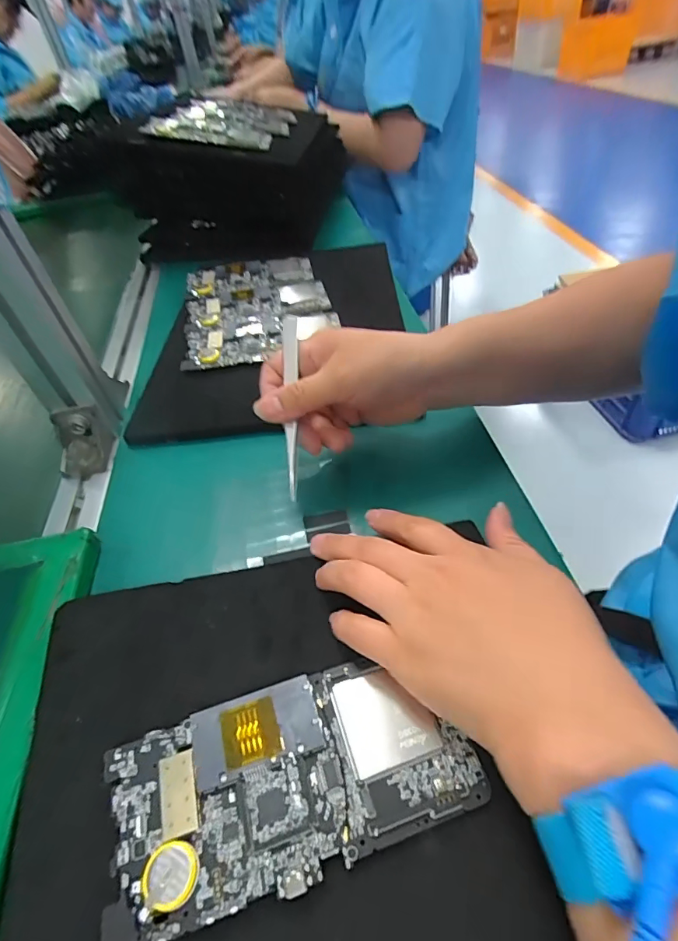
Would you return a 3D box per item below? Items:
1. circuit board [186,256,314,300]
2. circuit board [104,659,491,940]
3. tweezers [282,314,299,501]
[{"bbox_3d":[-0.110,-0.240,0.556,0.149,0.009,0.070,-15,47,-5],"label":"circuit board"},{"bbox_3d":[-0.019,0.132,0.199,0.152,0.005,0.074,-11,47,-7],"label":"circuit board"},{"bbox_3d":[-0.033,-0.044,0.310,0.010,0.008,0.126,-1,85,4],"label":"tweezers"}]

